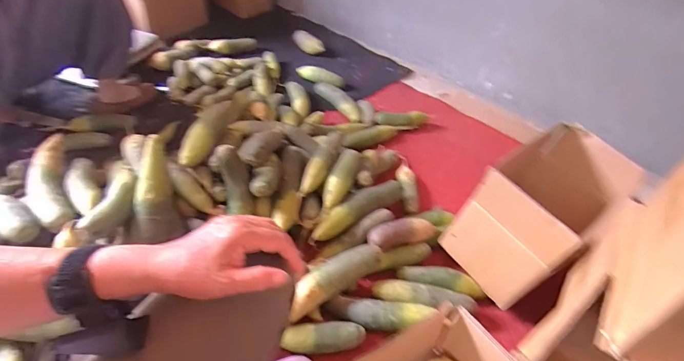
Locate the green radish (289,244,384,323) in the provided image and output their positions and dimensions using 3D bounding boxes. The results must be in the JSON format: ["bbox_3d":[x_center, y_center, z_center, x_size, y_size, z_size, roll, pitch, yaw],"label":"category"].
[{"bbox_3d":[-0.014,0.207,0.818,0.232,0.063,0.067,-21,51,-26],"label":"green radish"}]

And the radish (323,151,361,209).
[{"bbox_3d":[0.003,-0.011,0.950,0.048,0.063,0.201,21,46,14],"label":"radish"}]

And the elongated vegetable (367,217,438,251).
[{"bbox_3d":[0.144,0.127,0.917,0.182,0.049,0.053,-11,48,-18],"label":"elongated vegetable"}]

